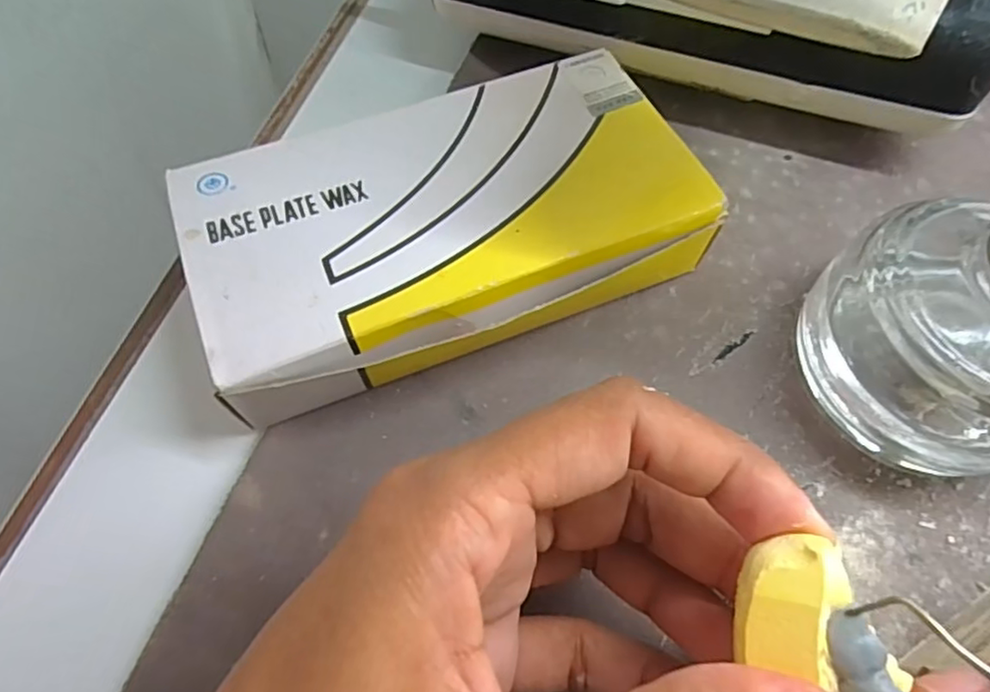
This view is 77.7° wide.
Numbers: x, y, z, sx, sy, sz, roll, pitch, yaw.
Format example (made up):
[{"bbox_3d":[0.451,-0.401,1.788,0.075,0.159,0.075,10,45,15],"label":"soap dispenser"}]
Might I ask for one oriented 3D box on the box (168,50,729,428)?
[{"bbox_3d":[-0.013,-0.034,0.193,0.149,0.035,0.093,-20,65,-10],"label":"box"}]

